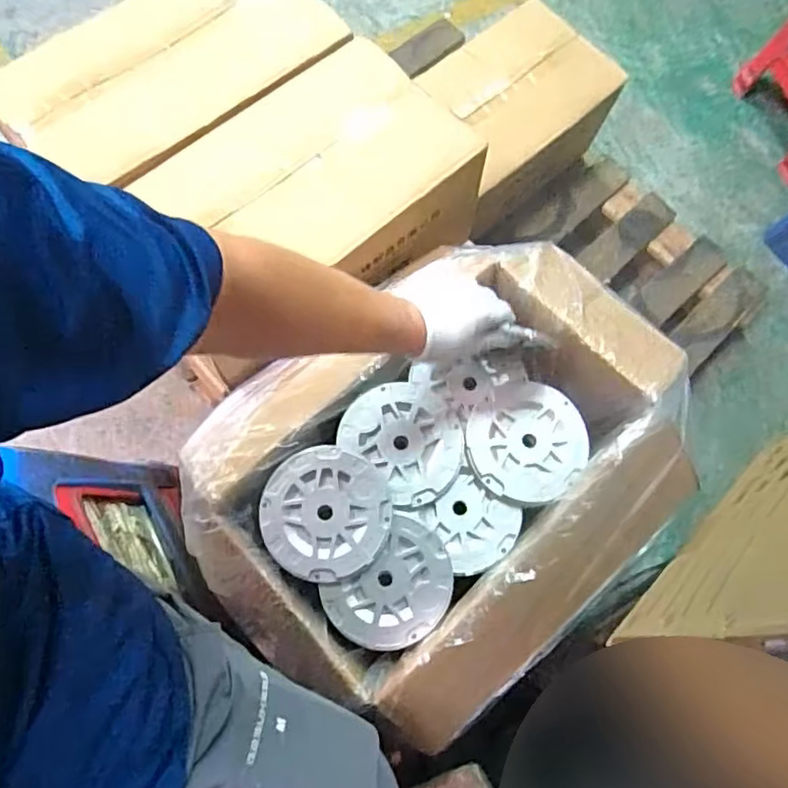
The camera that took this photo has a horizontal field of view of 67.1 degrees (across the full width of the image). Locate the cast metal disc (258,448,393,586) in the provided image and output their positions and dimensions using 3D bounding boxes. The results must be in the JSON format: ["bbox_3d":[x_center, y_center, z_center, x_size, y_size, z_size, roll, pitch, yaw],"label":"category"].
[{"bbox_3d":[-0.073,0.127,0.637,0.136,0.015,0.136,1,72,-2],"label":"cast metal disc"}]

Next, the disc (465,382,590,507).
[{"bbox_3d":[0.152,0.054,0.673,0.132,0.014,0.139,1,72,-2],"label":"disc"}]

